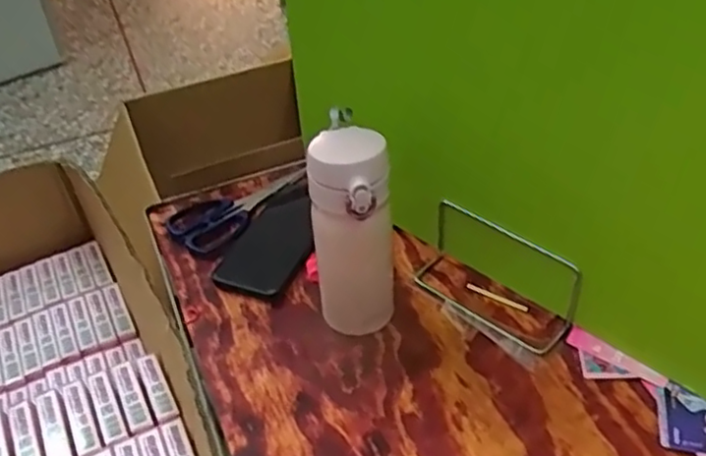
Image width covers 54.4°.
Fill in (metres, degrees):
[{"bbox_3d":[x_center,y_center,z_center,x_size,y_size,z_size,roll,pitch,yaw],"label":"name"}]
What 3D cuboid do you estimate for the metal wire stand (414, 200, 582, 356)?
[{"bbox_3d":[0.127,0.035,0.623,0.151,0.096,0.048,29,49,32],"label":"metal wire stand"}]

